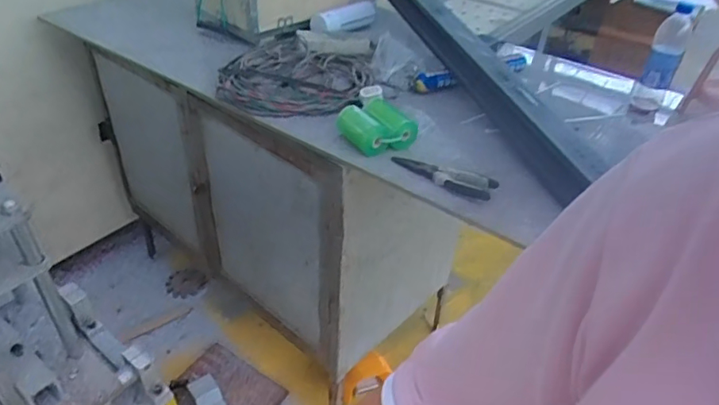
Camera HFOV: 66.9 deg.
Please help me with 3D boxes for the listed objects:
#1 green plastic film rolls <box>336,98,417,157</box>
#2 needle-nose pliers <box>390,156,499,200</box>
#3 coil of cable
[{"bbox_3d":[0.031,-0.150,1.045,0.127,0.054,0.134,-15,41,-23],"label":"green plastic film rolls"},{"bbox_3d":[0.143,-0.050,0.951,0.187,0.020,0.053,21,41,21],"label":"needle-nose pliers"},{"bbox_3d":[-0.141,-0.292,1.223,0.308,0.045,0.365,13,38,12],"label":"coil of cable"}]

